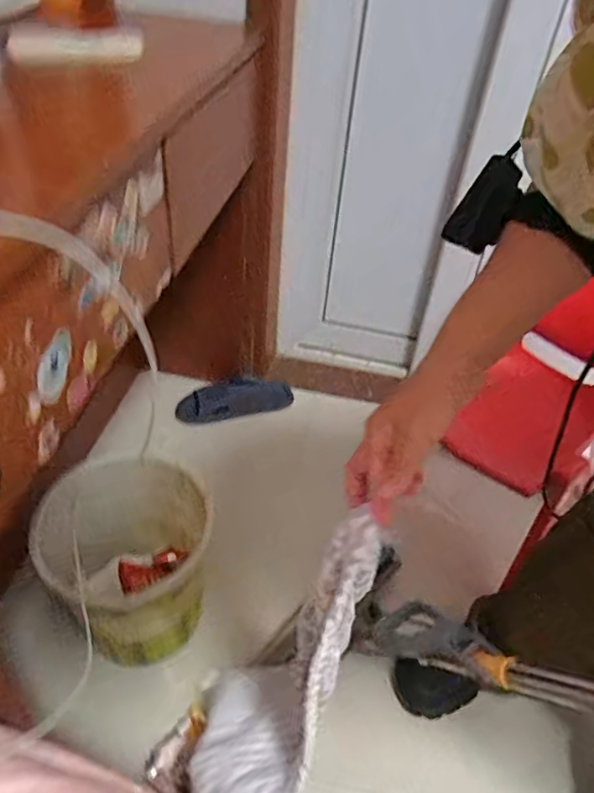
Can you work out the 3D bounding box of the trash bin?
[{"bbox_3d":[-0.258,0.254,0.878,0.254,0.220,0.256,-12,48,-19],"label":"trash bin"}]

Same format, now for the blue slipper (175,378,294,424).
[{"bbox_3d":[-0.154,0.008,1.369,0.285,0.042,0.105,-12,78,-23],"label":"blue slipper"}]

